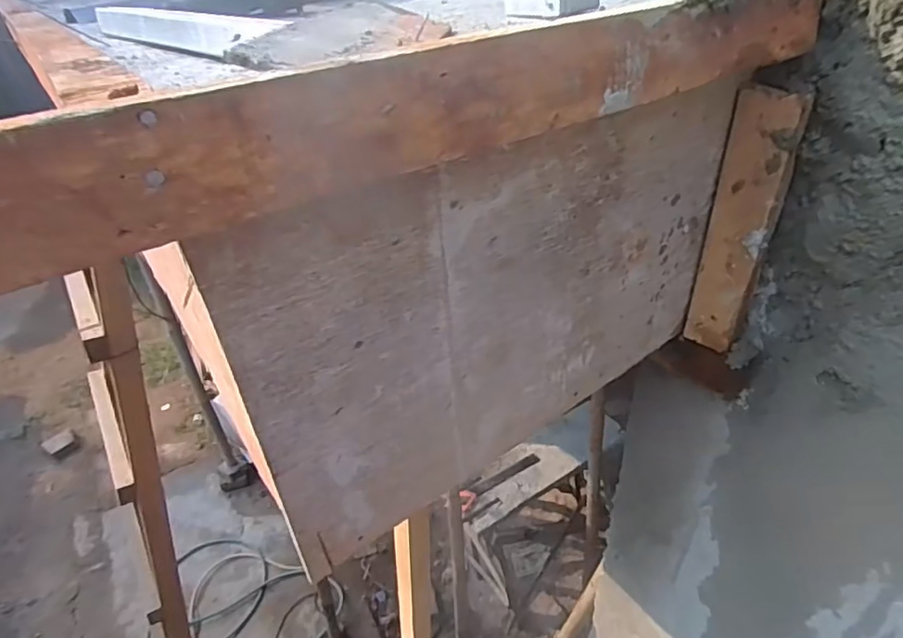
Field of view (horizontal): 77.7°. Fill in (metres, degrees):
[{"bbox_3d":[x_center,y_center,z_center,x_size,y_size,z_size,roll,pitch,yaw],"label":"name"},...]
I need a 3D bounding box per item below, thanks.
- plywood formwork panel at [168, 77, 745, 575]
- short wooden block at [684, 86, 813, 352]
[{"bbox_3d":[0.077,-0.007,0.498,0.501,0.300,0.016,-25,41,-27],"label":"plywood formwork panel"},{"bbox_3d":[0.314,-0.099,0.604,0.059,0.283,0.049,23,43,31],"label":"short wooden block"}]

